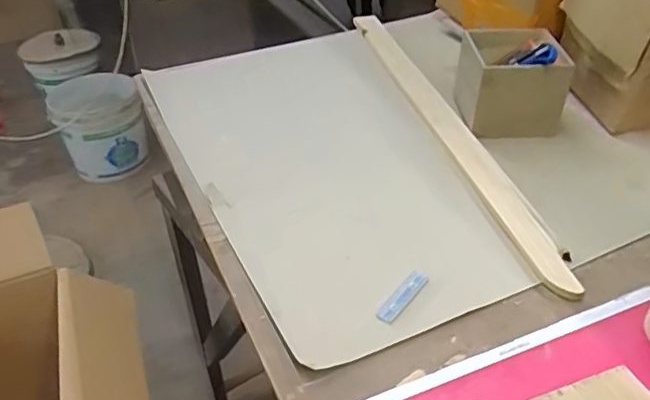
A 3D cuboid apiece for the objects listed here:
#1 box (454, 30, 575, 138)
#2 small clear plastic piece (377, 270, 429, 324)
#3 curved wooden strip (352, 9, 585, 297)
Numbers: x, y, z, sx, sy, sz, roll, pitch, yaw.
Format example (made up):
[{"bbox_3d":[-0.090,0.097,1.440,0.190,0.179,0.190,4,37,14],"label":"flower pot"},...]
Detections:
[{"bbox_3d":[0.272,-0.172,0.821,0.135,0.123,0.112,0,39,4],"label":"box"},{"bbox_3d":[0.082,0.100,0.583,0.020,0.004,0.077,26,46,31],"label":"small clear plastic piece"},{"bbox_3d":[0.171,-0.122,0.839,0.041,0.009,0.692,-15,44,-7],"label":"curved wooden strip"}]

